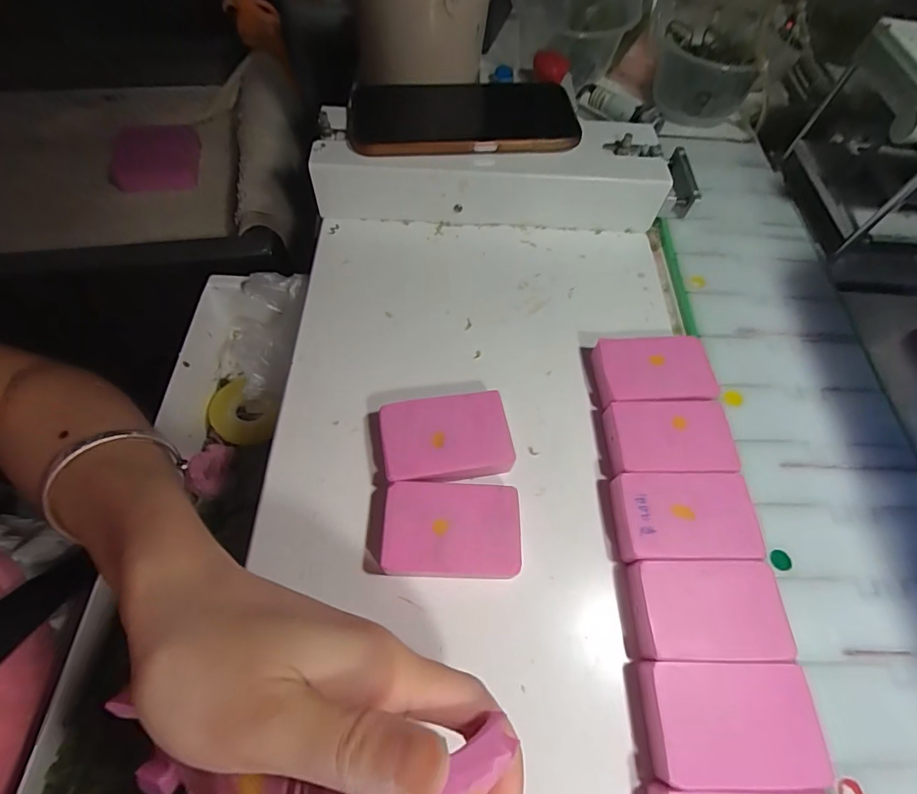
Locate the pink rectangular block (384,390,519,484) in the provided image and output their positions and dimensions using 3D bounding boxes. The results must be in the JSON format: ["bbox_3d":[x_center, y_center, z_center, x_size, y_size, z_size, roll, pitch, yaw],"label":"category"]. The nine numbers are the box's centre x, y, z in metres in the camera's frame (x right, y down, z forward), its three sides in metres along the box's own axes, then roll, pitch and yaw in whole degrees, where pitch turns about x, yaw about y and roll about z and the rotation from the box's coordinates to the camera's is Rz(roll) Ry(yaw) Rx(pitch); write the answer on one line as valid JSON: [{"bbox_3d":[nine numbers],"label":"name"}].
[{"bbox_3d":[-0.007,0.025,0.260,0.069,0.020,0.048,-6,62,-7],"label":"pink rectangular block"}]

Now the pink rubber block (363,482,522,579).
[{"bbox_3d":[-0.009,0.069,0.237,0.077,0.020,0.045,3,61,-2],"label":"pink rubber block"}]

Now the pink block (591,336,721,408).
[{"bbox_3d":[0.119,-0.015,0.290,0.068,0.018,0.044,0,61,-4],"label":"pink block"}]

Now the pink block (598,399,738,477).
[{"bbox_3d":[0.120,0.024,0.267,0.069,0.014,0.044,0,61,-4],"label":"pink block"}]

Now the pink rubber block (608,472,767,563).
[{"bbox_3d":[0.119,0.063,0.245,0.072,0.013,0.044,1,61,-3],"label":"pink rubber block"}]

